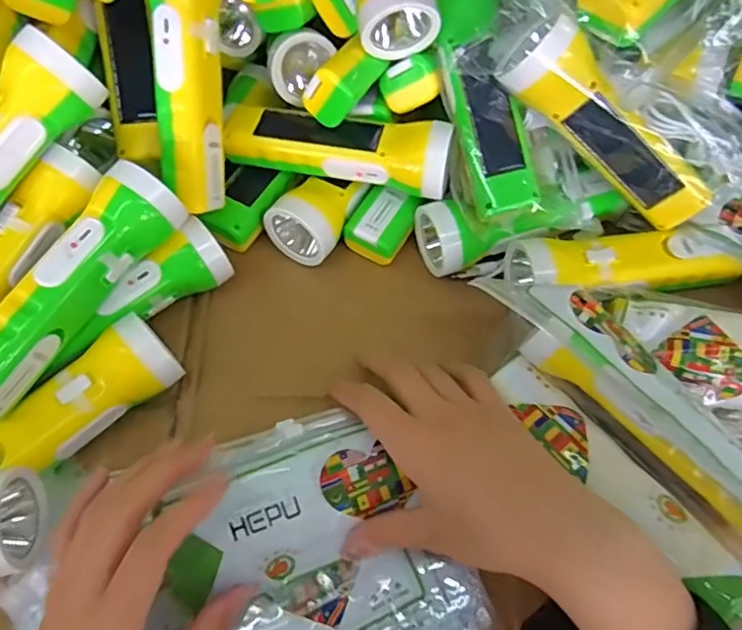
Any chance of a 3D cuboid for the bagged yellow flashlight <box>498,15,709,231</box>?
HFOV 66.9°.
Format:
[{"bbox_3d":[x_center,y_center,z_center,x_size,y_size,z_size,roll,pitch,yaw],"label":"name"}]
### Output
[{"bbox_3d":[0.156,-0.121,0.369,0.169,0.054,0.044,36,61,-20],"label":"bagged yellow flashlight"}]

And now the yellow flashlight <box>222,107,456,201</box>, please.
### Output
[{"bbox_3d":[-0.024,-0.125,0.404,0.162,0.043,0.045,13,62,6],"label":"yellow flashlight"}]

